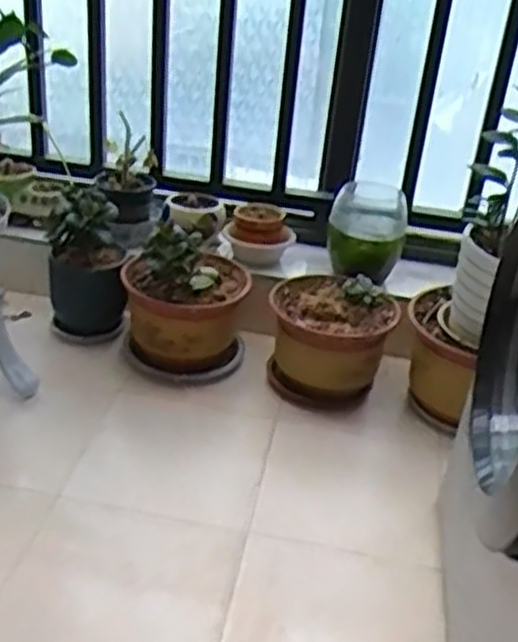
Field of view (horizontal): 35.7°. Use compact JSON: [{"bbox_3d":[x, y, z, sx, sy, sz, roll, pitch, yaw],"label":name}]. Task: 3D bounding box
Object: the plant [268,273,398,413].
[{"bbox_3d":[0.136,0.022,1.530,0.229,0.192,0.228,9,30,5],"label":"plant"}]

